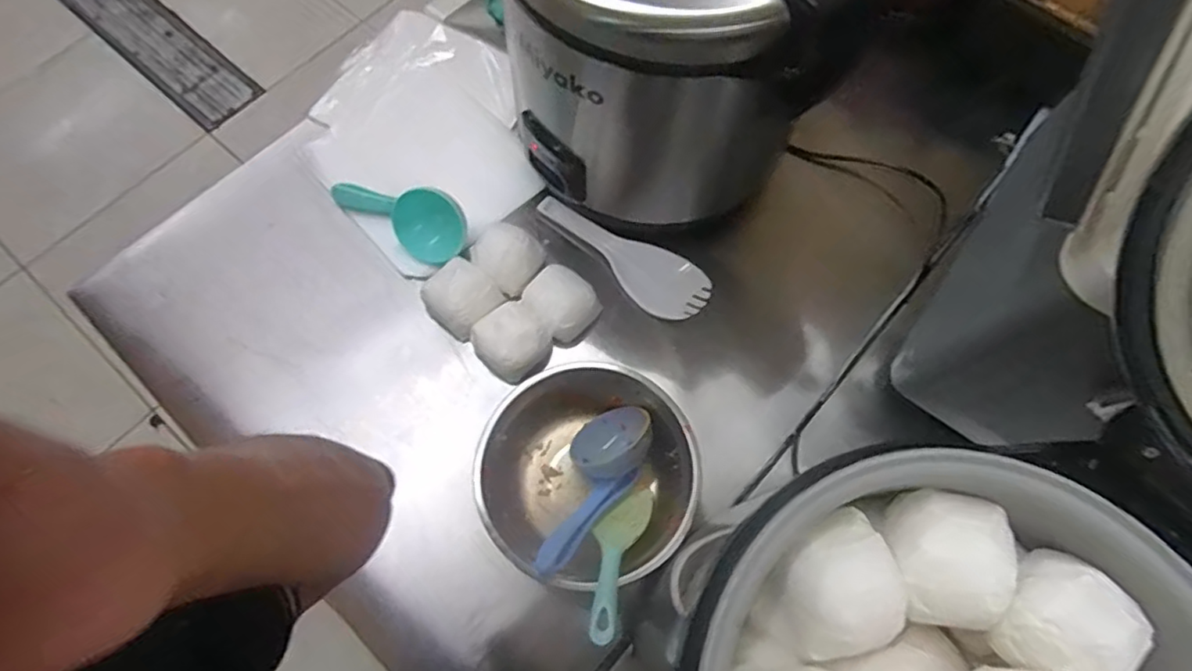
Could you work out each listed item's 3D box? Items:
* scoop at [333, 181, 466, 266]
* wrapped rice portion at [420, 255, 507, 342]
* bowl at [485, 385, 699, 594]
[{"bbox_3d":[-0.258,-0.167,0.820,0.186,0.062,0.076,30,72,11],"label":"scoop"},{"bbox_3d":[-0.168,-0.047,0.781,0.081,0.041,0.084,-41,74,-14],"label":"wrapped rice portion"},{"bbox_3d":[-0.008,0.164,0.690,0.226,0.083,0.207,0,69,0],"label":"bowl"}]

